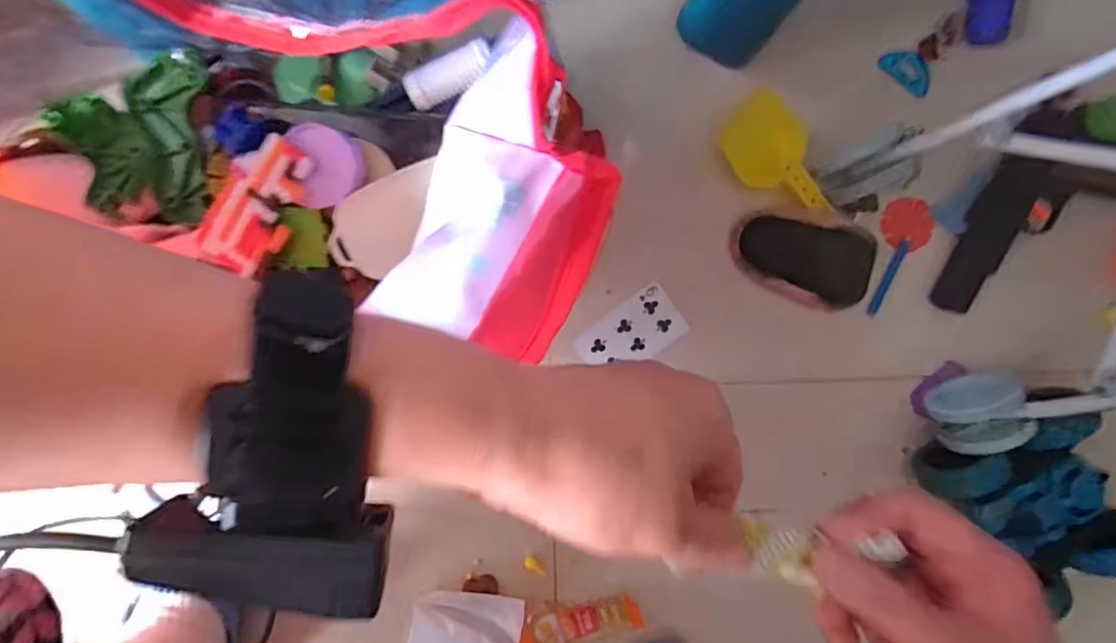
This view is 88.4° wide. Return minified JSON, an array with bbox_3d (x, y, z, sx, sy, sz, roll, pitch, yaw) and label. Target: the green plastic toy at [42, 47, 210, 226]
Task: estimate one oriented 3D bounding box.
[{"bbox_3d":[-0.304,-0.127,0.398,0.120,0.036,0.112,1,91,-3],"label":"green plastic toy"}]

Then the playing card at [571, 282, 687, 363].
[{"bbox_3d":[0.068,0.014,0.514,0.092,0.006,0.055,-39,91,0],"label":"playing card"}]

